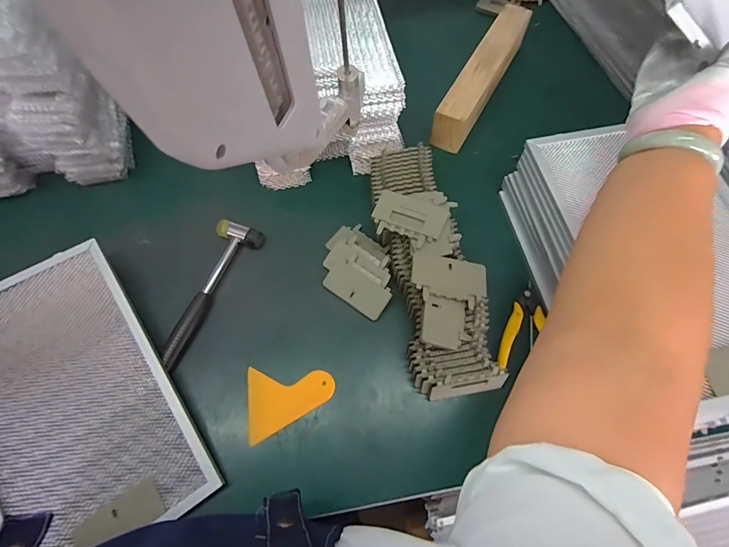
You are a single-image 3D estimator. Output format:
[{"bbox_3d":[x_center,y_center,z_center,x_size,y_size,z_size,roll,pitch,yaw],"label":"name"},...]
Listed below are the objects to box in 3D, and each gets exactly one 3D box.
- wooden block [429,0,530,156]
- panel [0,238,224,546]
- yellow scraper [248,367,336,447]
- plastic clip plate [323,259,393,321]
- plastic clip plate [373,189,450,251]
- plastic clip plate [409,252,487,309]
[{"bbox_3d":[0.190,-0.318,0.607,0.052,0.062,0.295,27,68,12],"label":"wooden block"},{"bbox_3d":[-0.332,0.140,0.417,0.204,0.018,0.332,-35,74,-11],"label":"panel"},{"bbox_3d":[-0.085,0.147,0.438,0.099,0.004,0.076,-7,65,-3],"label":"yellow scraper"},{"bbox_3d":[-0.010,0.021,0.484,0.086,0.010,0.042,33,87,14],"label":"plastic clip plate"},{"bbox_3d":[0.053,-0.068,0.457,0.085,0.010,0.058,24,68,11],"label":"plastic clip plate"},{"bbox_3d":[0.097,0.006,0.428,0.085,0.004,0.053,8,62,-4],"label":"plastic clip plate"}]

